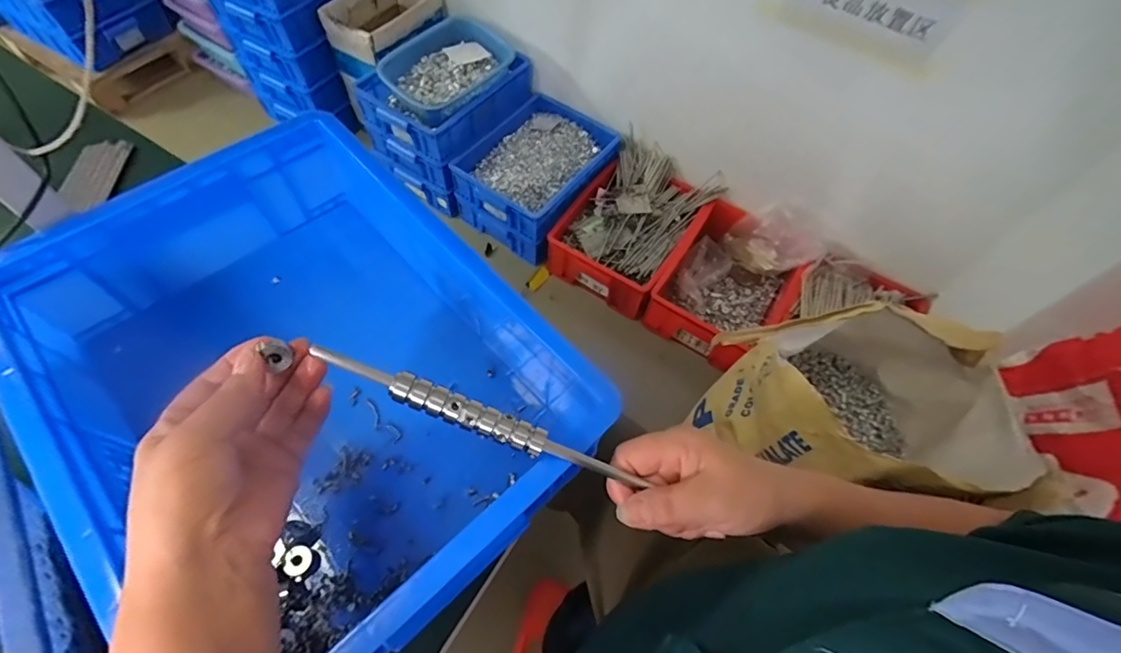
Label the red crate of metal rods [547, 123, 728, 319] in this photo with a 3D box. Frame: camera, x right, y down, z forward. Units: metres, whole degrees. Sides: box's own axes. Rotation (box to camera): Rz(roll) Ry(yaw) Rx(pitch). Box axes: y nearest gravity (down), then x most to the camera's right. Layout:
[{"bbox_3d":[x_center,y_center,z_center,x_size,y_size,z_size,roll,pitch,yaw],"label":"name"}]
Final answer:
[{"bbox_3d":[0.207,-0.306,1.444,0.337,0.166,0.492,33,63,14],"label":"red crate of metal rods"}]

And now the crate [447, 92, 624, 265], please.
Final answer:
[{"bbox_3d":[-0.063,-0.460,1.521,0.326,0.186,0.476,30,62,13],"label":"crate"}]

